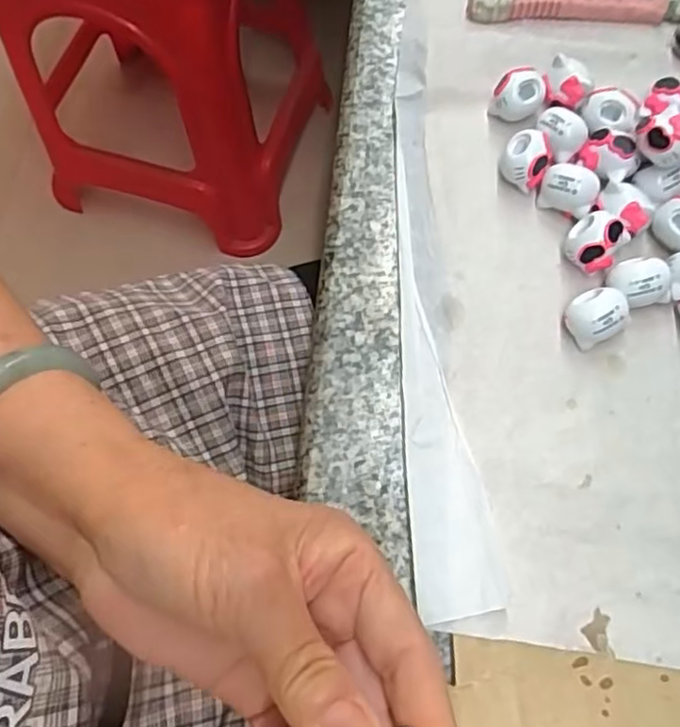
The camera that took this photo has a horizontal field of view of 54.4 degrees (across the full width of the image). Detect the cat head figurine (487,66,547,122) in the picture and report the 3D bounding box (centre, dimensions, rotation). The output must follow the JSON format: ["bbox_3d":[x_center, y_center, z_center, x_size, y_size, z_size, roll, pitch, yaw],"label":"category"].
[{"bbox_3d":[0.089,-0.133,0.327,0.024,0.018,0.022,0,70,-1],"label":"cat head figurine"}]

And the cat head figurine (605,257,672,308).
[{"bbox_3d":[0.129,-0.034,0.291,0.028,0.019,0.019,-12,71,-6],"label":"cat head figurine"}]

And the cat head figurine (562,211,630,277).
[{"bbox_3d":[0.114,-0.054,0.299,0.023,0.025,0.021,0,70,-1],"label":"cat head figurine"}]

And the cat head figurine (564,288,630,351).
[{"bbox_3d":[0.110,-0.020,0.286,0.021,0.021,0.021,0,70,-1],"label":"cat head figurine"}]

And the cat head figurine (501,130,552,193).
[{"bbox_3d":[0.088,-0.097,0.315,0.022,0.022,0.021,0,70,-1],"label":"cat head figurine"}]

